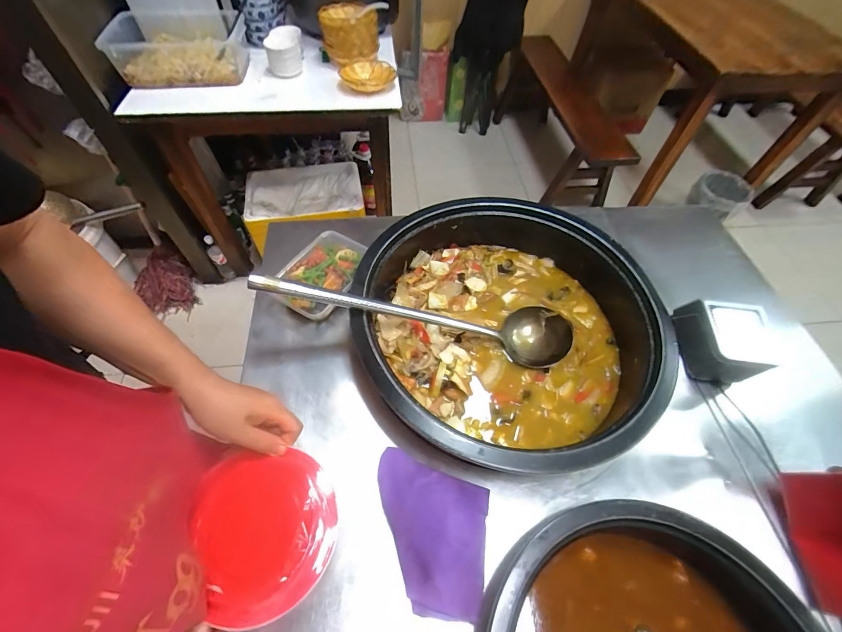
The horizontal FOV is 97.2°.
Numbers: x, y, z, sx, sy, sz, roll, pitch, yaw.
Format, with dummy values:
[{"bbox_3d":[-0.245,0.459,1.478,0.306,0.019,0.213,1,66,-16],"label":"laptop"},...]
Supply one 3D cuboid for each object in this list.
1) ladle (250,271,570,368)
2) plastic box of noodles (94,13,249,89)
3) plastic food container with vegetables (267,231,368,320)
[{"bbox_3d":[0.006,-0.002,0.609,0.524,0.067,0.117,13,55,-17],"label":"ladle"},{"bbox_3d":[-0.726,-0.814,1.133,0.345,0.117,0.231,-4,57,-4],"label":"plastic box of noodles"},{"bbox_3d":[-0.171,-0.069,0.653,0.120,0.048,0.174,21,58,12],"label":"plastic food container with vegetables"}]

